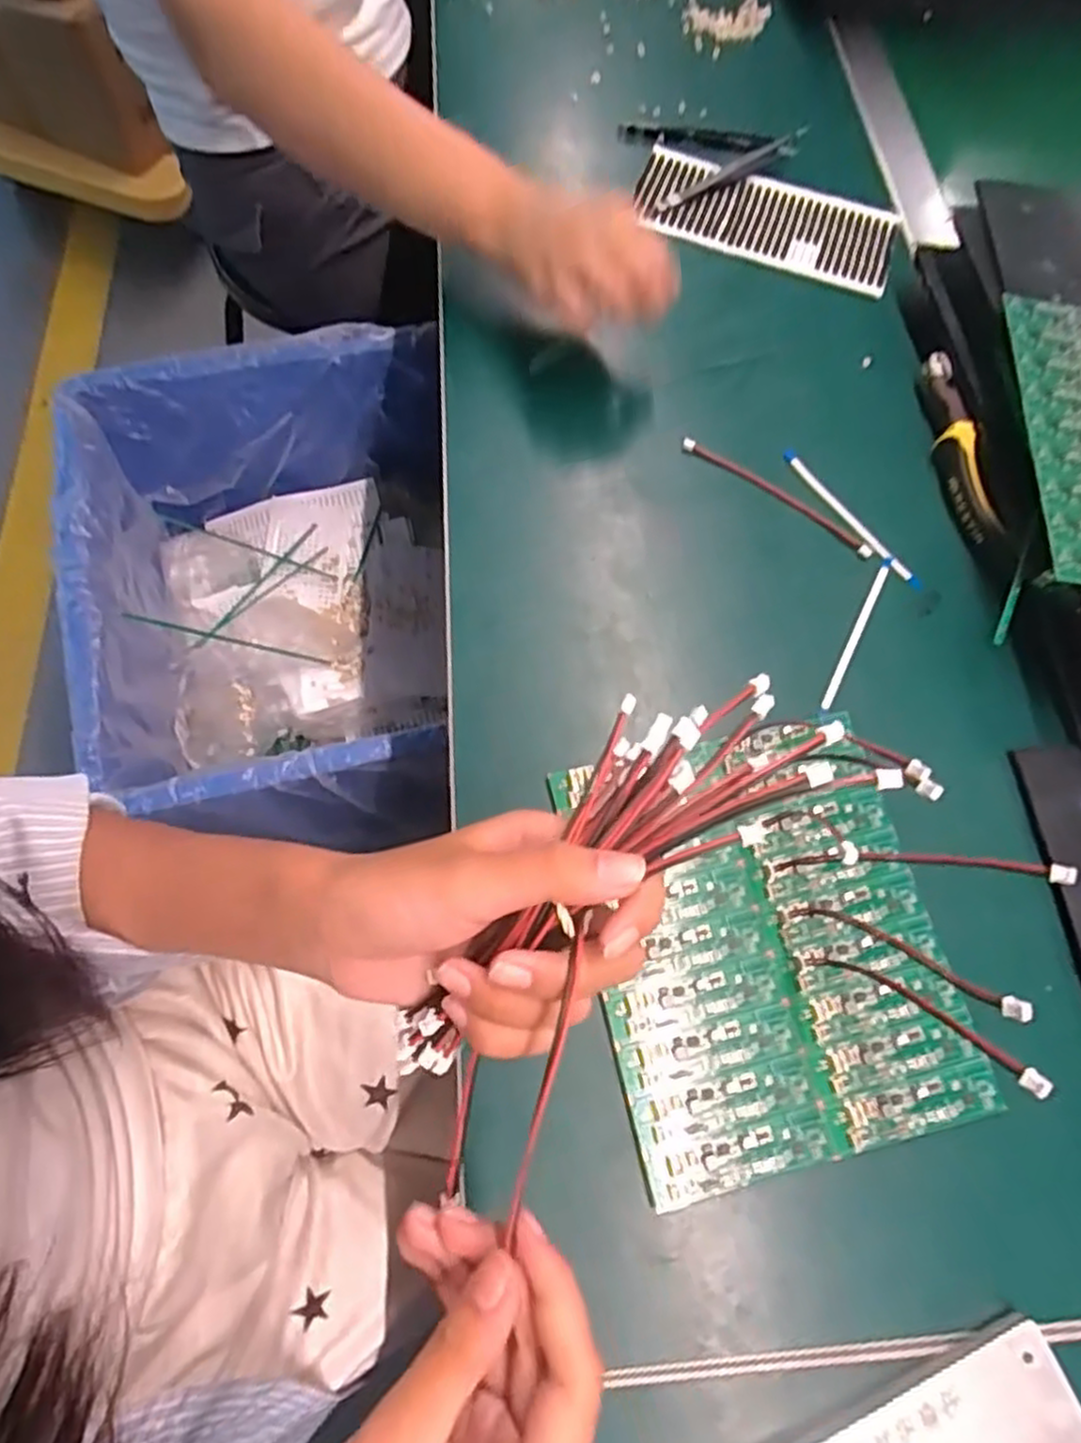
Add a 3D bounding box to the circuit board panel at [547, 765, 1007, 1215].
[{"bbox_3d":[0.109,0.106,0.355,0.165,0.011,0.189,-10,70,-9],"label":"circuit board panel"}]

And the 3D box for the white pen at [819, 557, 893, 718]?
[{"bbox_3d":[0.183,-0.051,0.426,0.006,0.005,0.112,27,69,6],"label":"white pen"}]

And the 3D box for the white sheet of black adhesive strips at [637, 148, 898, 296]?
[{"bbox_3d":[0.169,-0.373,0.550,0.191,0.010,0.088,17,76,1],"label":"white sheet of black adhesive strips"}]

